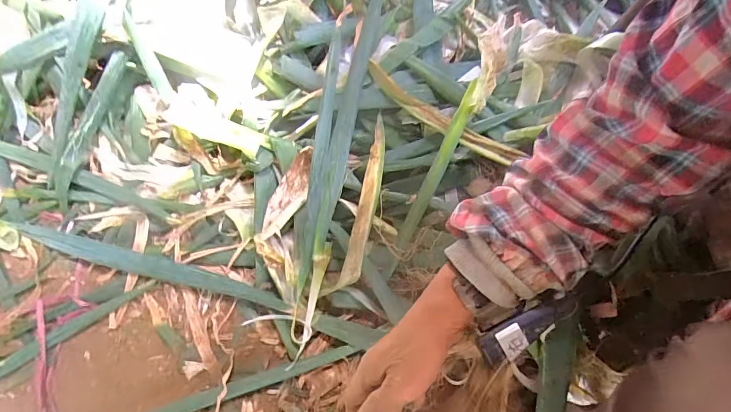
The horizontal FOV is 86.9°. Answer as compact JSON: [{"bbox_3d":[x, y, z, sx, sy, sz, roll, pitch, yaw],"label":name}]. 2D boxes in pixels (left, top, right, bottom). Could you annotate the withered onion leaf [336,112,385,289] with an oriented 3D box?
[{"bbox_3d":[0.005,-0.014,0.568,0.028,0.042,0.261,11,79,6],"label":"withered onion leaf"}]

